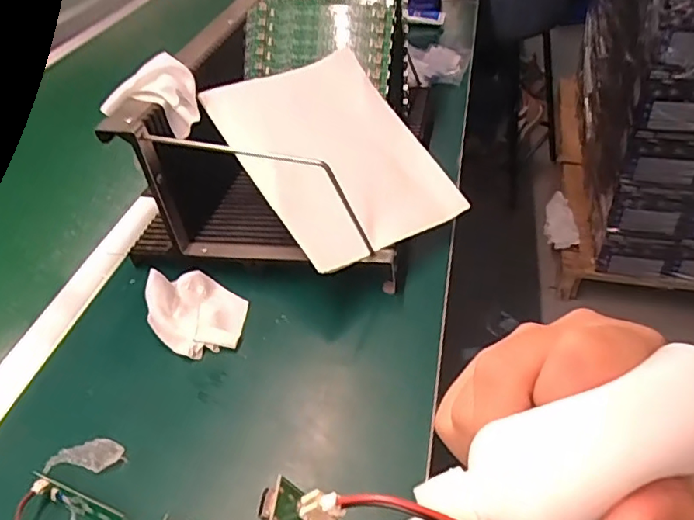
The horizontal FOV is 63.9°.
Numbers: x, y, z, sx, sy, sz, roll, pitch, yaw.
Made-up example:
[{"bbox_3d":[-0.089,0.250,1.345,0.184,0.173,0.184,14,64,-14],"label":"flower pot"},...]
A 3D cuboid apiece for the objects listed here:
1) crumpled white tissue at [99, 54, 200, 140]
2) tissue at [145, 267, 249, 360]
[{"bbox_3d":[-0.186,-0.152,0.528,0.087,0.042,0.078,-16,42,-12],"label":"crumpled white tissue"},{"bbox_3d":[-0.139,0.043,0.516,0.086,0.041,0.091,-18,44,-16],"label":"tissue"}]

